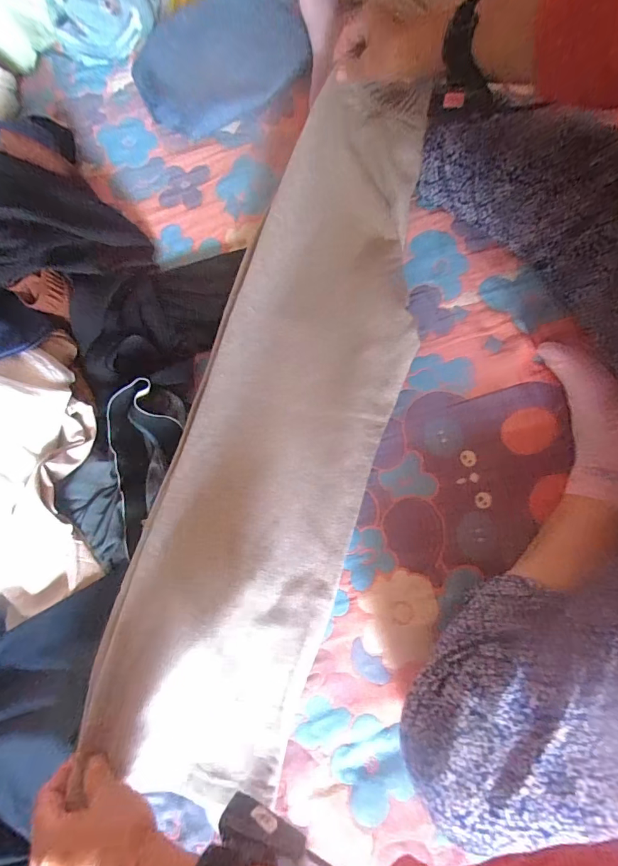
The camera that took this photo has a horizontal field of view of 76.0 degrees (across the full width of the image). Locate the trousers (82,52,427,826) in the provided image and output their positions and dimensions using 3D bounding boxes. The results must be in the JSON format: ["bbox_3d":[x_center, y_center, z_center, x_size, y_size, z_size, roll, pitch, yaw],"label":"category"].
[{"bbox_3d":[-0.025,-0.029,0.476,0.230,0.080,0.847,15,78,5],"label":"trousers"}]

